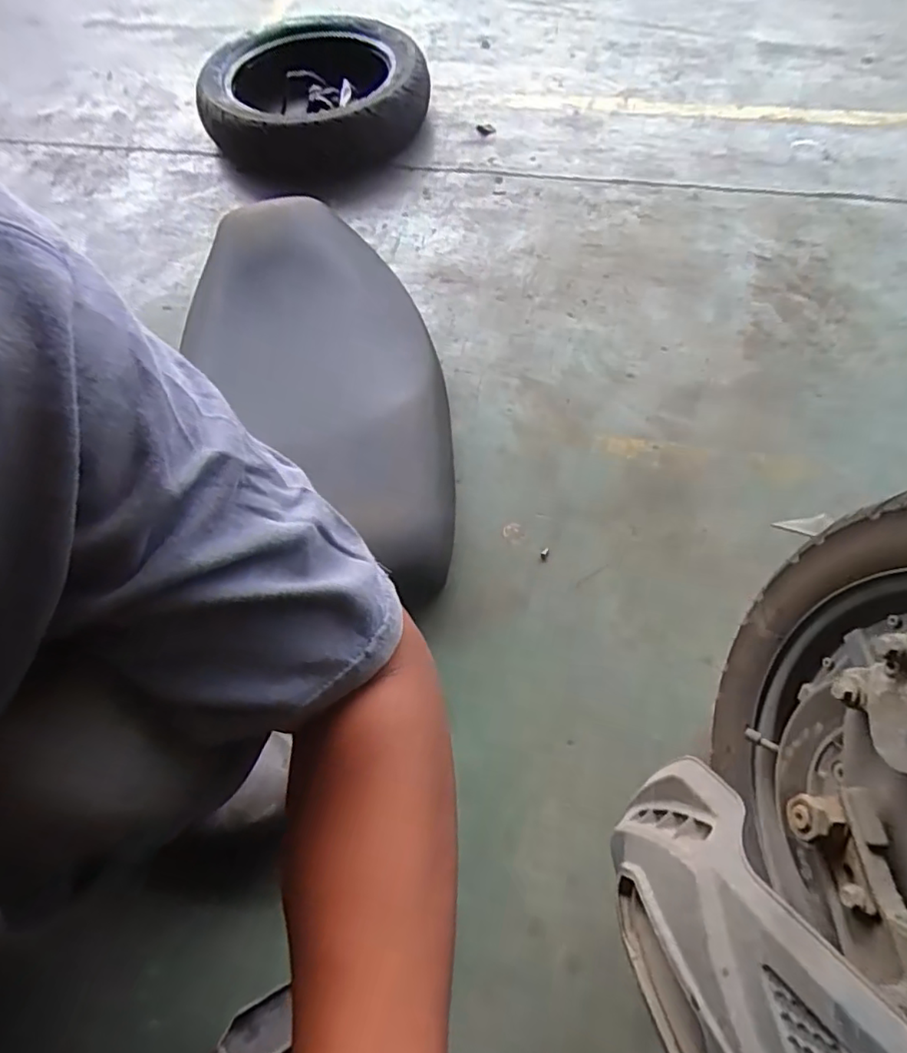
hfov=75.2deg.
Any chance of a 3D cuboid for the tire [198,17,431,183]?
[{"bbox_3d":[-0.257,-0.832,1.139,0.413,0.108,0.438,2,63,5],"label":"tire"}]

